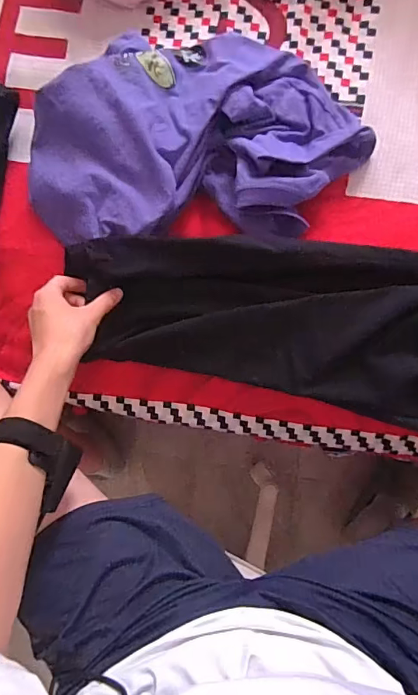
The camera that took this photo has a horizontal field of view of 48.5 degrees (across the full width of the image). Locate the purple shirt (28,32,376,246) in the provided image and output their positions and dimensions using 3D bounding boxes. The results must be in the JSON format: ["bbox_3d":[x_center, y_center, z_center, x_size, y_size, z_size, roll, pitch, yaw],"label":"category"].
[{"bbox_3d":[-0.015,-0.256,0.563,0.396,0.068,0.248,1,88,4],"label":"purple shirt"}]

